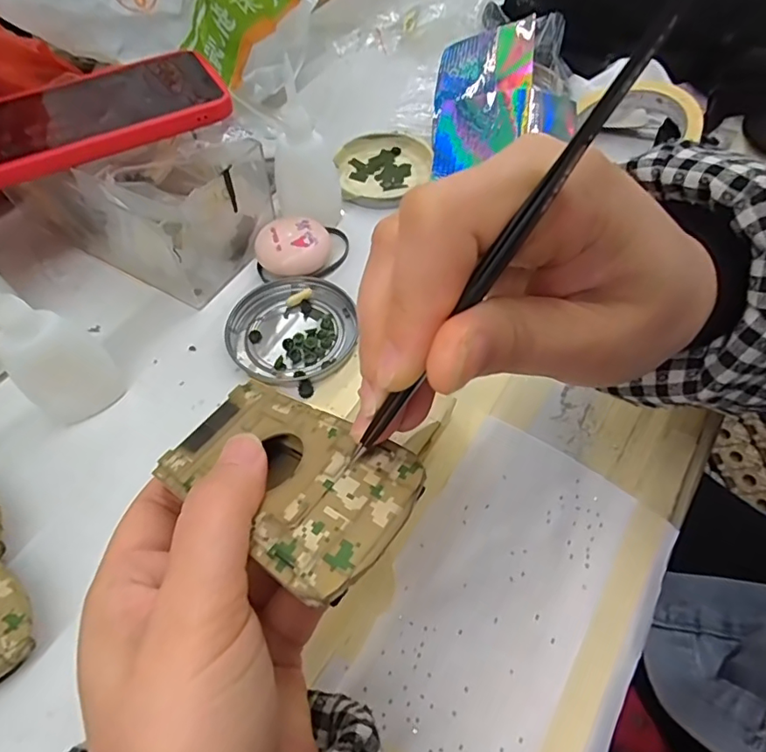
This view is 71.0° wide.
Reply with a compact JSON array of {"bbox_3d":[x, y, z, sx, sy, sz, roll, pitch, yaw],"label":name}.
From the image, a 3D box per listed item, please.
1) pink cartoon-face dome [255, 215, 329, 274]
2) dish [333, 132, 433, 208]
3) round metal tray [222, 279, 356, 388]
[{"bbox_3d":[-0.060,-0.085,0.356,0.047,0.022,0.039,-1,57,1],"label":"pink cartoon-face dome"},{"bbox_3d":[0.001,-0.160,0.416,0.071,0.012,0.076,-1,57,1],"label":"dish"},{"bbox_3d":[-0.057,-0.029,0.330,0.075,0.007,0.074,-1,57,1],"label":"round metal tray"}]

